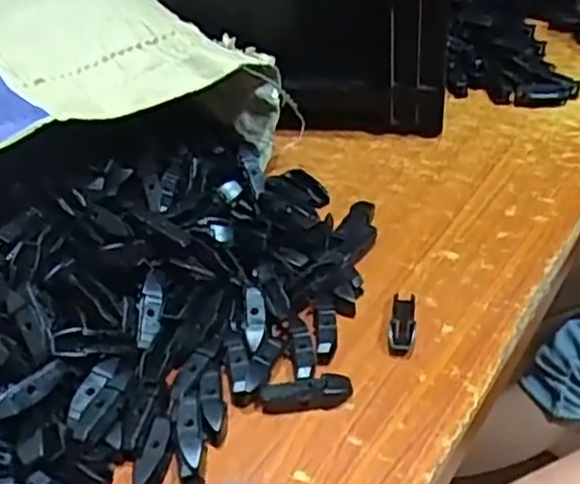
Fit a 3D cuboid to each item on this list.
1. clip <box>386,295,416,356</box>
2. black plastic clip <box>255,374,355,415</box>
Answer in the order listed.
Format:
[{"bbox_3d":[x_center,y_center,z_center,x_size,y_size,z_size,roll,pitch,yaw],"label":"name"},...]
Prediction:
[{"bbox_3d":[0.075,0.052,0.489,0.017,0.010,0.055,6,39,13],"label":"clip"},{"bbox_3d":[0.009,0.090,0.447,0.056,0.012,0.016,-4,38,0],"label":"black plastic clip"}]

